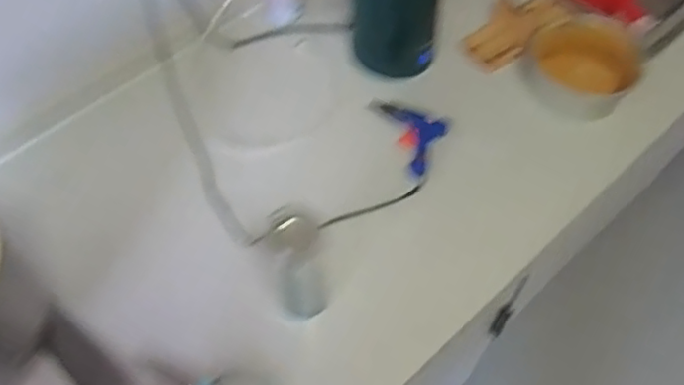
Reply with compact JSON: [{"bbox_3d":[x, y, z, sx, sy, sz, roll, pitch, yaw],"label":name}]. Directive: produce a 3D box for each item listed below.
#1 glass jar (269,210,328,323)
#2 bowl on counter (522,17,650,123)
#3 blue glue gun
[{"bbox_3d":[-0.053,0.092,0.740,0.058,0.173,0.056,-2,57,3],"label":"glass jar"},{"bbox_3d":[0.370,-0.194,0.976,0.170,0.083,0.154,22,61,17],"label":"bowl on counter"},{"bbox_3d":[0.087,-0.083,0.937,0.114,0.031,0.109,21,61,17],"label":"blue glue gun"}]

